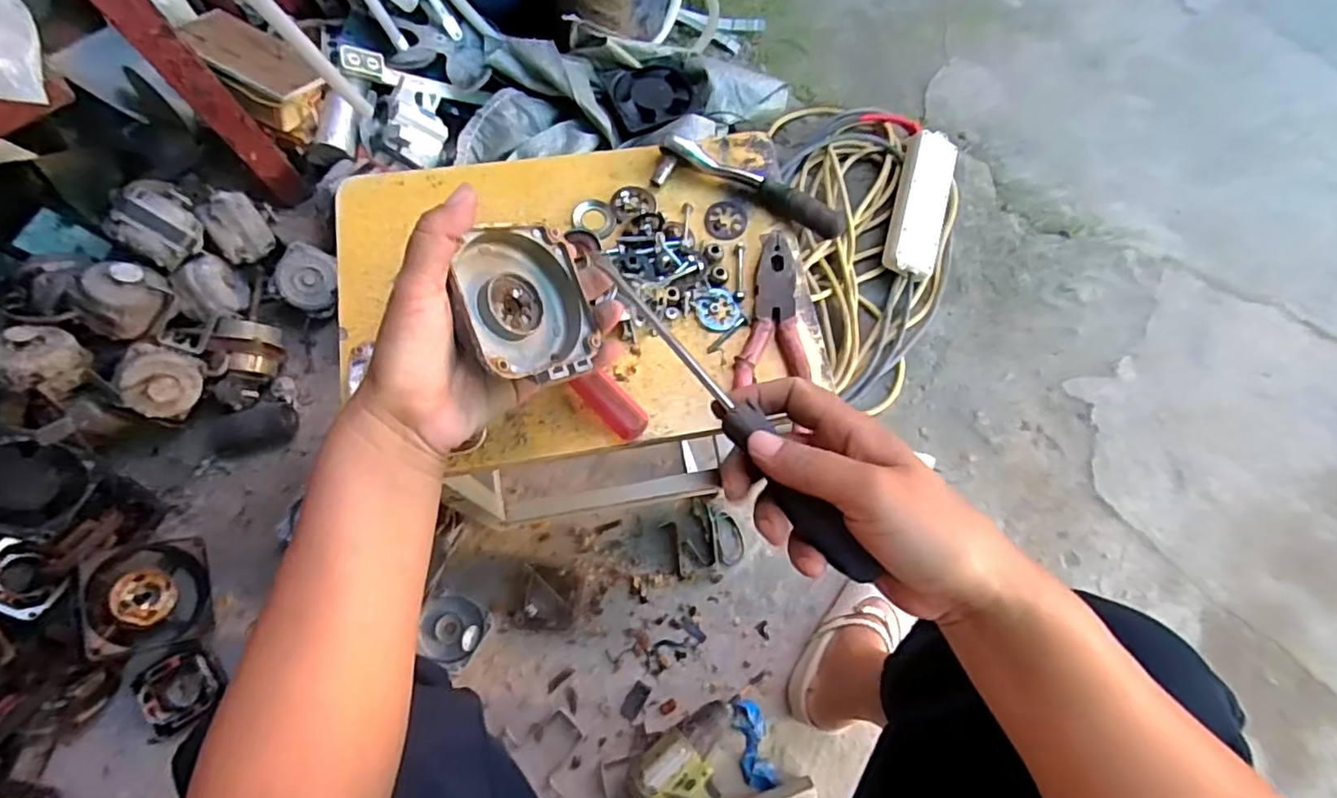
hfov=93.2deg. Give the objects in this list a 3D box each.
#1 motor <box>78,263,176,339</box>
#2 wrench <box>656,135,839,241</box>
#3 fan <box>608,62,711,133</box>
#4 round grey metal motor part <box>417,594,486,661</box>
[{"bbox_3d":[-0.656,-0.118,0.764,0.068,0.061,0.084,1,72,-2],"label":"motor"},{"bbox_3d":[0.062,-0.159,0.478,0.146,0.021,0.031,20,72,4],"label":"wrench"},{"bbox_3d":[-0.011,-0.454,0.938,0.142,0.030,0.121,-14,73,-7],"label":"fan"},{"bbox_3d":[-0.267,0.288,0.791,0.070,0.026,0.075,1,72,-2],"label":"round grey metal motor part"}]

